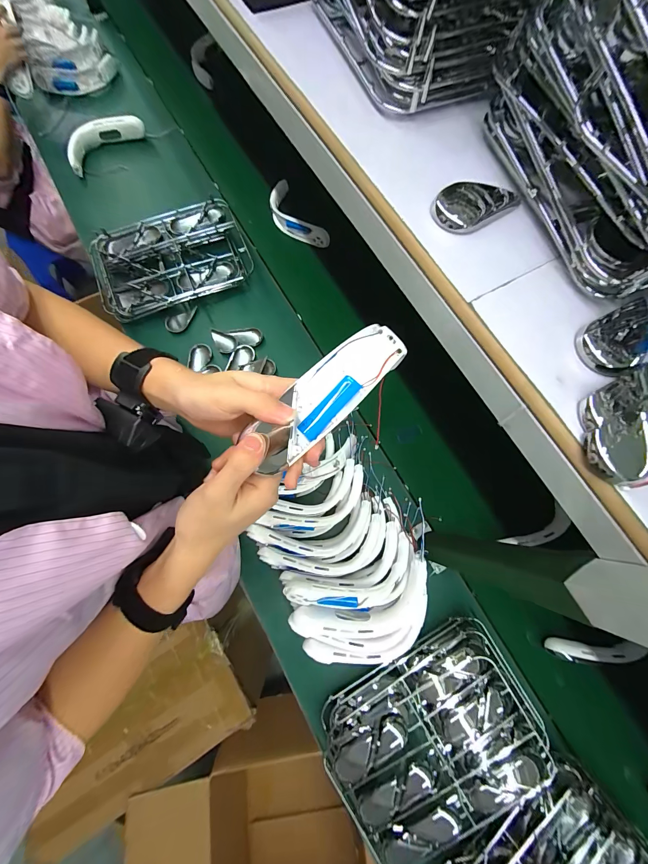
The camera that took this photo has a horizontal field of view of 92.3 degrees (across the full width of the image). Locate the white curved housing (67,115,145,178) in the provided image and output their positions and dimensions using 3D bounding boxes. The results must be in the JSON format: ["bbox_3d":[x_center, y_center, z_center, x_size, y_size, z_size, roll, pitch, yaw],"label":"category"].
[{"bbox_3d":[-0.605,-0.795,0.850,0.225,0.055,0.085,-40,79,-11],"label":"white curved housing"}]

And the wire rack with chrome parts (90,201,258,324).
[{"bbox_3d":[-0.363,-0.406,0.753,0.351,0.077,0.225,-21,77,-6],"label":"wire rack with chrome parts"}]

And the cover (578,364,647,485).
[{"bbox_3d":[0.229,-0.007,0.242,0.050,0.013,0.093,16,75,3],"label":"cover"}]

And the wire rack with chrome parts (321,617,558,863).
[{"bbox_3d":[0.192,0.523,0.526,0.350,0.052,0.272,-25,77,-7],"label":"wire rack with chrome parts"}]

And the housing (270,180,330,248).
[{"bbox_3d":[-0.079,-0.557,0.831,0.079,0.060,0.213,-32,78,-9],"label":"housing"}]

